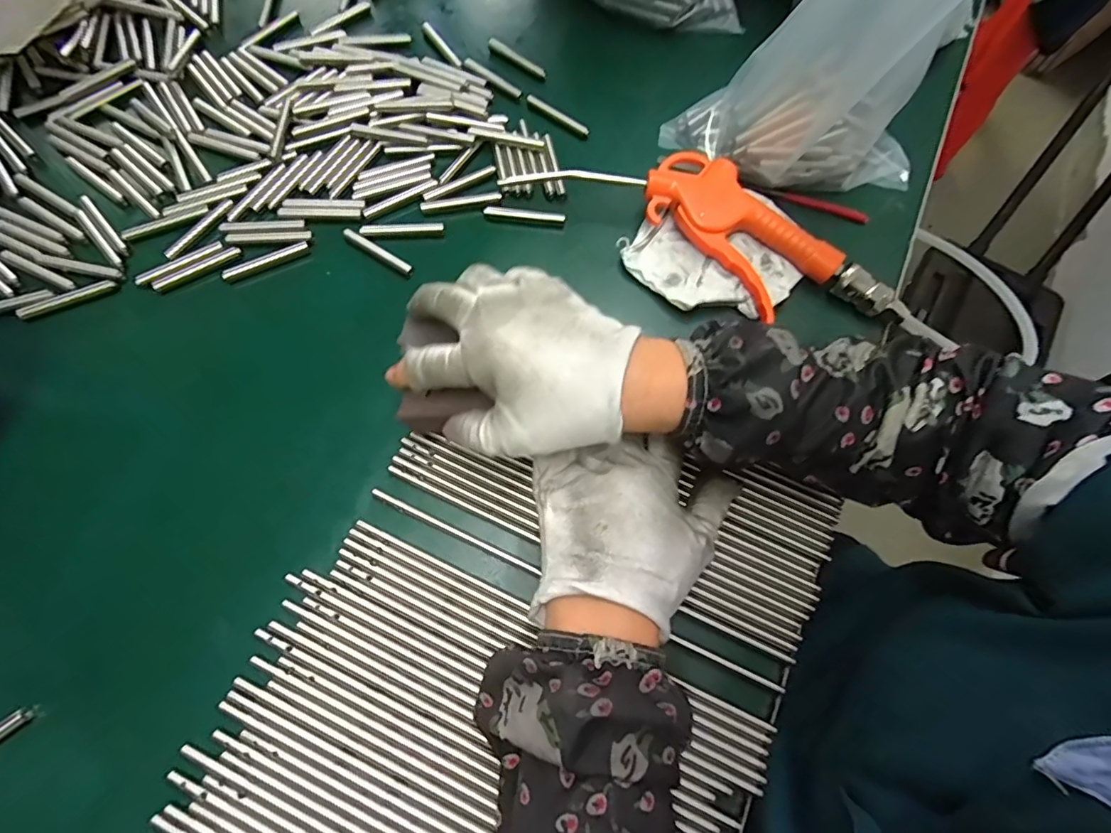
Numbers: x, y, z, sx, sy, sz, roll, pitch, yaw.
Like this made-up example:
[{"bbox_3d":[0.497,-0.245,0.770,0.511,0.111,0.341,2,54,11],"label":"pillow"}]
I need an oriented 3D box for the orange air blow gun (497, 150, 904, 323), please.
[{"bbox_3d":[0.103,-0.131,0.354,0.254,0.035,0.085,27,71,7],"label":"orange air blow gun"}]

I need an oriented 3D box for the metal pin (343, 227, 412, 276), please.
[{"bbox_3d":[-0.125,-0.116,0.356,0.056,0.005,0.008,32,72,9],"label":"metal pin"}]

